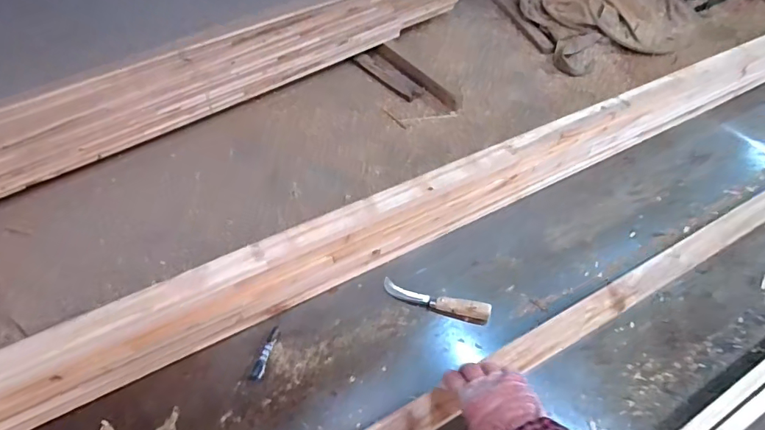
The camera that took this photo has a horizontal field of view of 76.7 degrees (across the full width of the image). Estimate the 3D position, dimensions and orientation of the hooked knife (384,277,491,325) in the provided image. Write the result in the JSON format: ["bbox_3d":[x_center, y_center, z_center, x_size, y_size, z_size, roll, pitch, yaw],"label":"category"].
[{"bbox_3d":[0.083,0.136,0.770,0.174,0.032,0.027,16,50,15],"label":"hooked knife"}]

